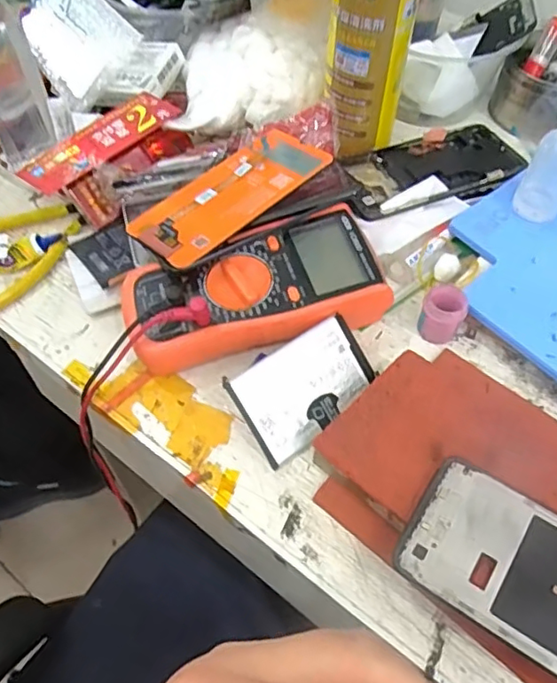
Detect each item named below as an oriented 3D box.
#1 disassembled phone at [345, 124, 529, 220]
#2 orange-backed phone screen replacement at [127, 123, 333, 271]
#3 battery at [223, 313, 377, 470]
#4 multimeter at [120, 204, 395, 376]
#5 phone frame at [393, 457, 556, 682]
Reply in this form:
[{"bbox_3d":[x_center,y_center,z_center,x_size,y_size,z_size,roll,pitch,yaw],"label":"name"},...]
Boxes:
[{"bbox_3d":[0.125,-0.147,0.501,0.164,0.015,0.076,-18,53,-14],"label":"disassembled phone"},{"bbox_3d":[-0.033,-0.113,0.445,0.070,0.007,0.158,37,66,28],"label":"orange-backed phone screen replacement"},{"bbox_3d":[0.020,0.030,0.388,0.094,0.007,0.062,-33,95,-18],"label":"battery"},{"bbox_3d":[-0.017,-0.033,0.419,0.179,0.044,0.088,-15,56,-11],"label":"multimeter"},{"bbox_3d":[0.144,0.128,0.299,0.159,0.004,0.074,30,66,17],"label":"phone frame"}]

